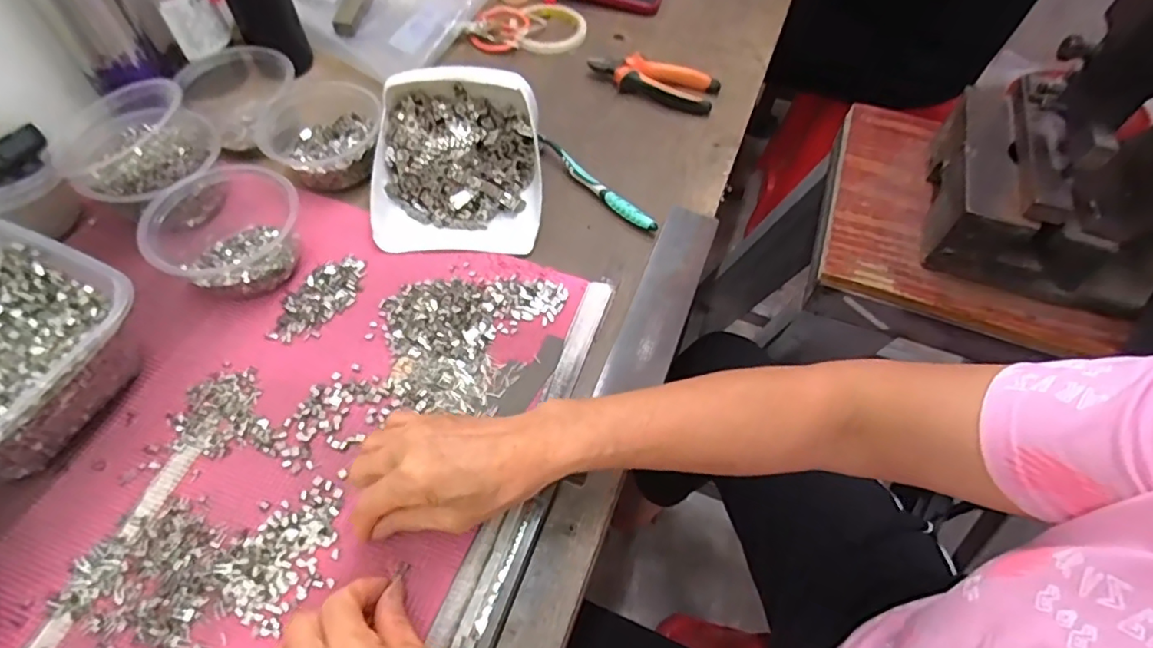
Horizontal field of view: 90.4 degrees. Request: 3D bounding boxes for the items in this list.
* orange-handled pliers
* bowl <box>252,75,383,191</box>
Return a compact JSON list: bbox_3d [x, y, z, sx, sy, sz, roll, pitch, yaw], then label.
[{"bbox_3d":[0.088,-0.284,0.659,0.147,0.029,0.055,20,58,9],"label":"orange-handled pliers"},{"bbox_3d":[-0.247,-0.186,0.559,0.111,0.048,0.109,2,57,-3],"label":"bowl"}]

